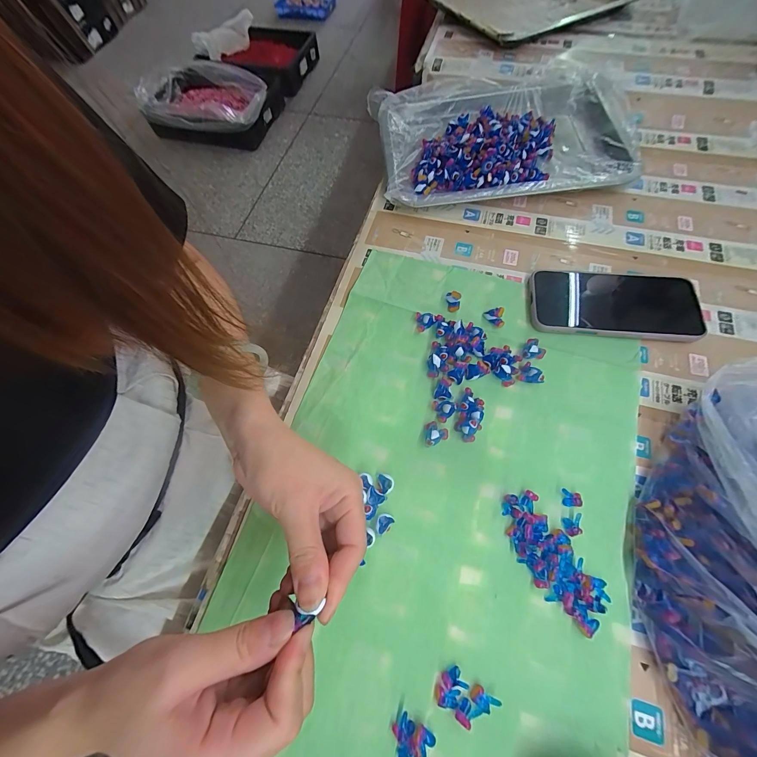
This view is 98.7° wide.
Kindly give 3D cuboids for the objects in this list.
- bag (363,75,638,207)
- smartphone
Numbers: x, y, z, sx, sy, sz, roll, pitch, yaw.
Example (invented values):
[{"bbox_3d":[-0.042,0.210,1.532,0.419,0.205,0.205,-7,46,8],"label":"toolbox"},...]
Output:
[{"bbox_3d":[0.168,-0.328,0.433,0.325,0.036,0.234,-7,67,0],"label":"bag"},{"bbox_3d":[0.241,-0.076,0.336,0.157,0.013,0.077,8,67,6],"label":"smartphone"}]

